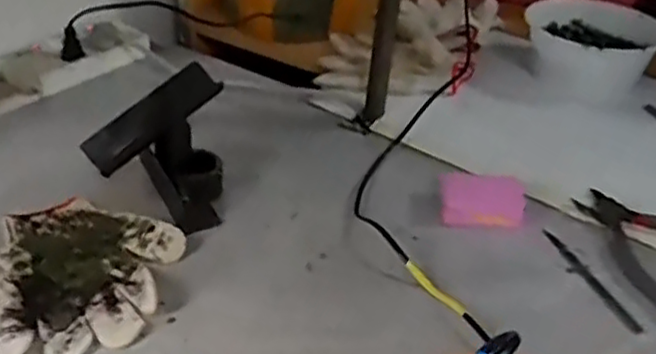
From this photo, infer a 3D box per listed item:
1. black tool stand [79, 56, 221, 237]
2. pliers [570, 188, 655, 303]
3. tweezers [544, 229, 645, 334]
[{"bbox_3d":[-0.165,-0.024,0.663,0.124,0.123,0.109,0,32,-3],"label":"black tool stand"},{"bbox_3d":[0.300,0.057,0.641,0.135,0.016,0.166,-16,36,-25],"label":"pliers"},{"bbox_3d":[0.224,0.088,0.614,0.020,0.009,0.132,-9,34,-17],"label":"tweezers"}]

